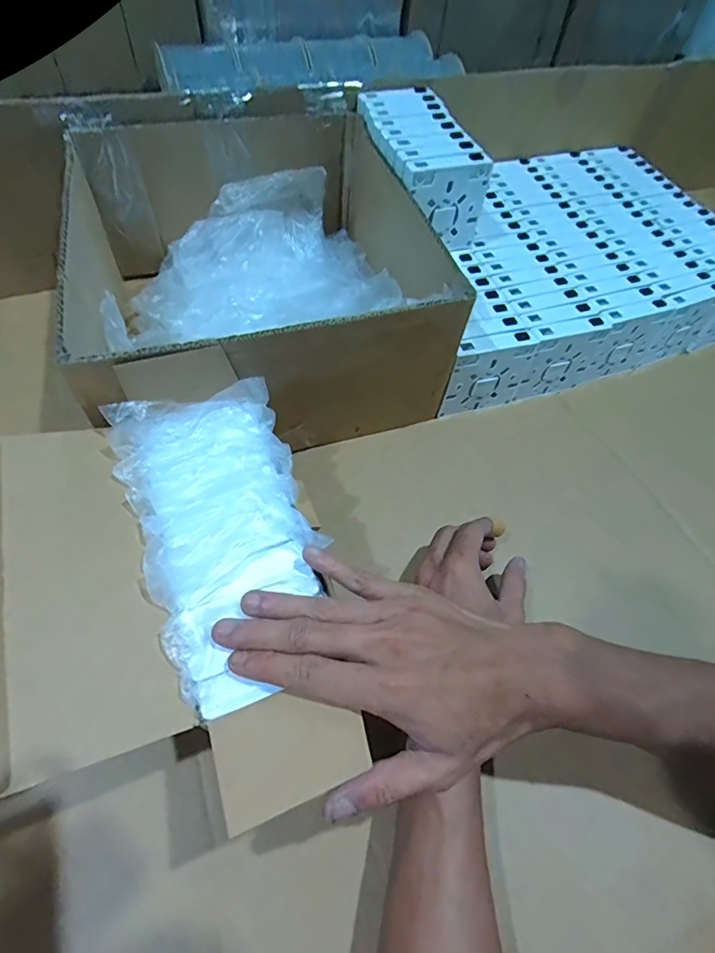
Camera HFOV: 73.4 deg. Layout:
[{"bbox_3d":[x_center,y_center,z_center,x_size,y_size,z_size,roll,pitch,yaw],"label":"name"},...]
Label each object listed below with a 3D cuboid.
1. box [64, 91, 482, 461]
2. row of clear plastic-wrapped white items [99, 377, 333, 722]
[{"bbox_3d":[-0.100,-0.202,0.477,0.293,0.153,0.330,-13,59,-12],"label":"box"},{"bbox_3d":[-0.083,0.029,0.305,0.105,0.027,0.203,-19,60,-15],"label":"row of clear plastic-wrapped white items"}]

